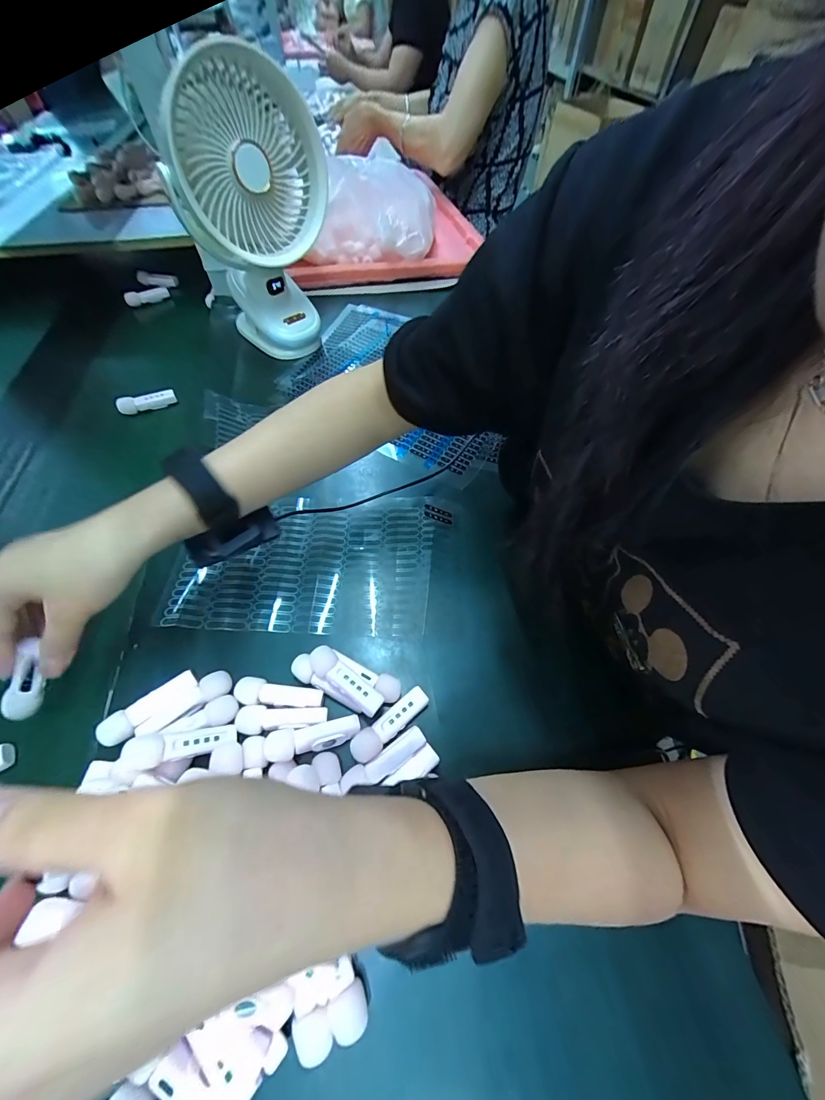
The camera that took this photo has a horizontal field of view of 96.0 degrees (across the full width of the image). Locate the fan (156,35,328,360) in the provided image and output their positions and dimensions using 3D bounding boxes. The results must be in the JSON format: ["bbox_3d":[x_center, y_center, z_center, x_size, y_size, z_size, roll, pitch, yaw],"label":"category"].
[{"bbox_3d":[-0.183,-0.391,0.451,0.162,0.249,0.161,-6,59,-7],"label":"fan"}]

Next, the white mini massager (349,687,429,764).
[{"bbox_3d":[-0.016,0.129,0.276,0.064,0.017,0.019,-32,65,-21],"label":"white mini massager"}]

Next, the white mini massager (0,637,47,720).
[{"bbox_3d":[-0.253,0.085,0.244,0.015,0.066,0.018,39,23,19],"label":"white mini massager"}]

